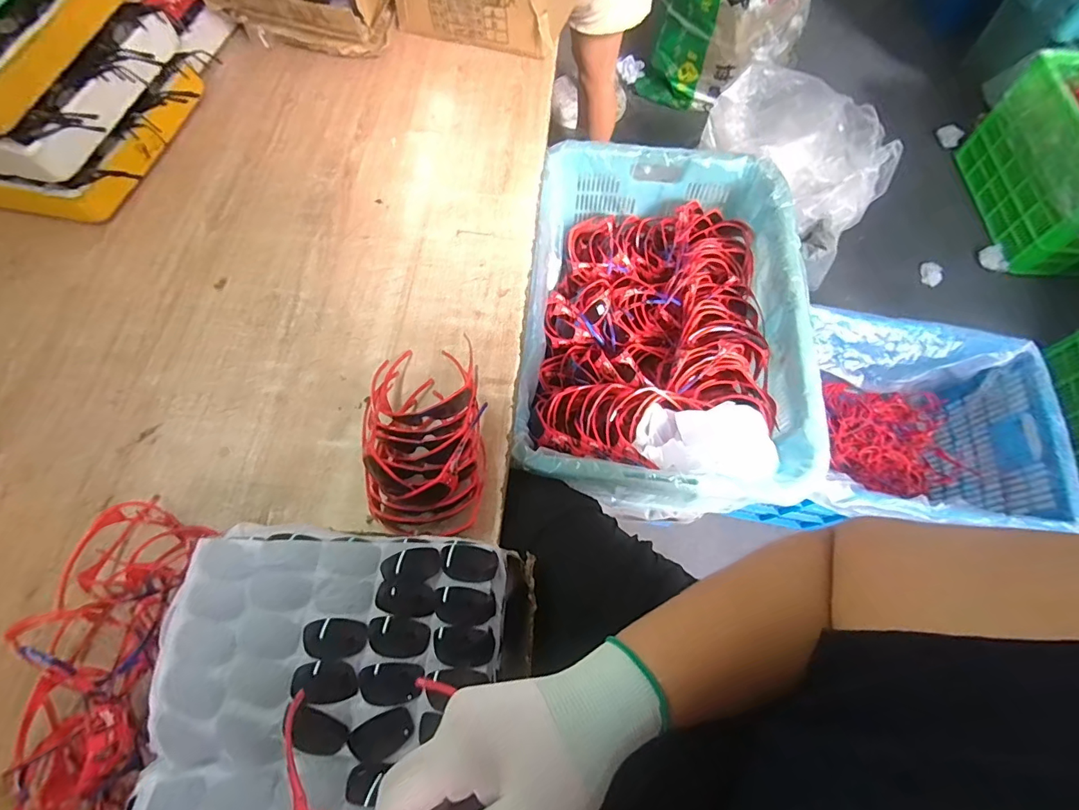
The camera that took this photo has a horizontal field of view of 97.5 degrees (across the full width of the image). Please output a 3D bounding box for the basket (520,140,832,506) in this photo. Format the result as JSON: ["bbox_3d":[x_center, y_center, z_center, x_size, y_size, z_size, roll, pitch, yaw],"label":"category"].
[{"bbox_3d":[0.208,-0.151,0.851,0.443,0.207,0.659,6,65,2],"label":"basket"}]

